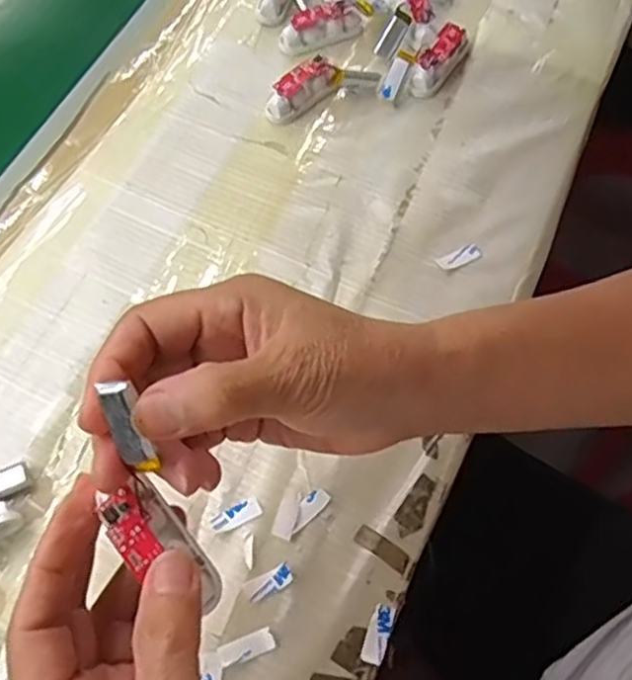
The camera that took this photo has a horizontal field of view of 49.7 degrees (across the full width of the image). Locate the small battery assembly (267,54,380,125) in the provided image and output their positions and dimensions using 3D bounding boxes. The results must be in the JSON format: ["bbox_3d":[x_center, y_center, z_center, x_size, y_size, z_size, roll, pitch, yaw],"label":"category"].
[{"bbox_3d":[0.002,-0.175,0.469,0.077,0.021,0.026,-20,64,-8],"label":"small battery assembly"}]

